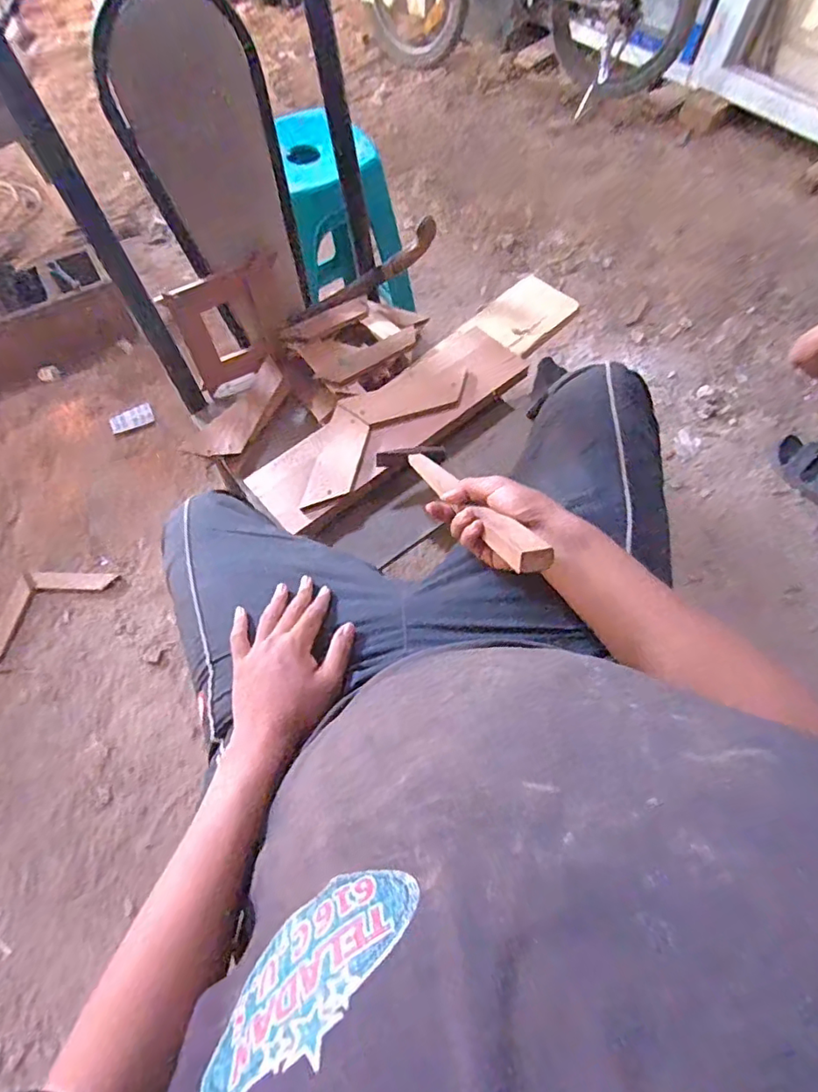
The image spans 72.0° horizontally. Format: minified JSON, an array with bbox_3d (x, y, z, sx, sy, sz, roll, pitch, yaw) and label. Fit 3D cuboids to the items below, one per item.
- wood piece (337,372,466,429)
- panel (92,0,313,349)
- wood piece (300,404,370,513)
[{"bbox_3d":[0.000,-0.207,0.789,0.176,0.011,0.062,-17,63,-7],"label":"wood piece"},{"bbox_3d":[-0.229,-0.456,0.709,0.182,0.375,0.026,-37,57,-15],"label":"panel"},{"bbox_3d":[-0.092,-0.114,0.742,0.056,0.011,0.159,9,63,7],"label":"wood piece"}]

